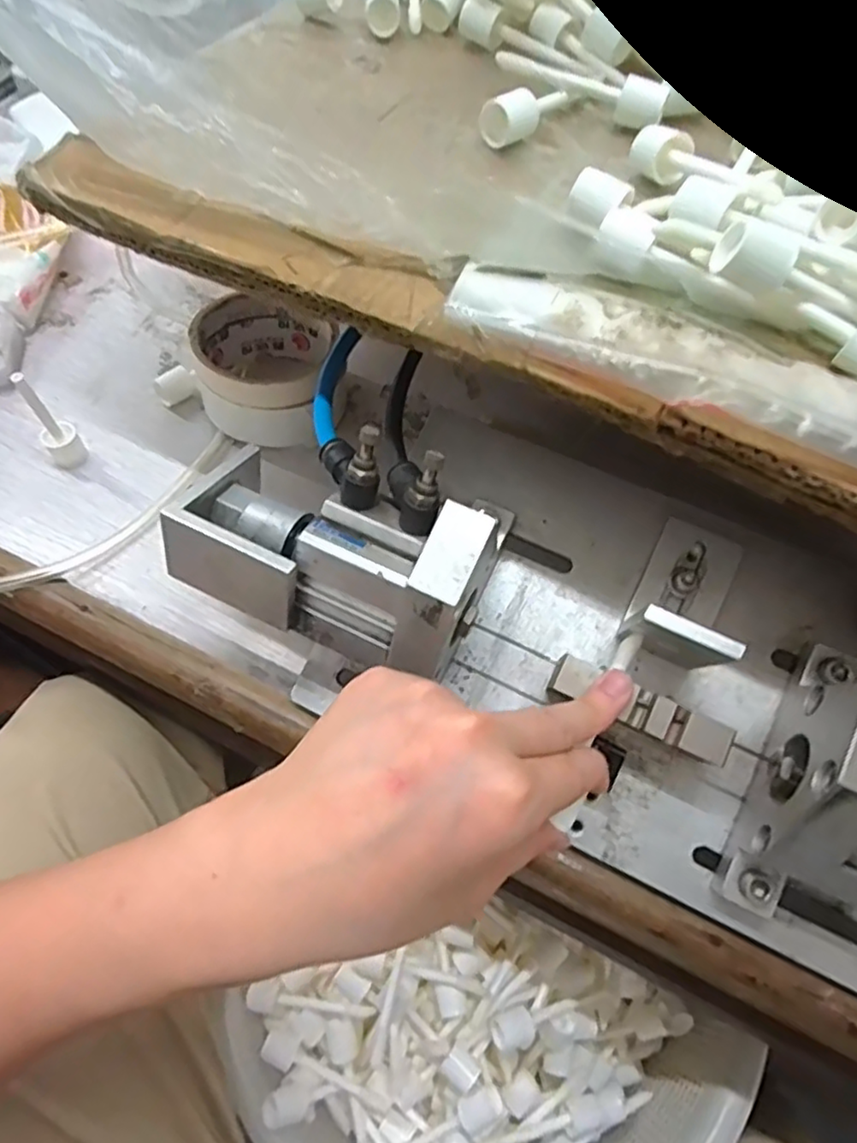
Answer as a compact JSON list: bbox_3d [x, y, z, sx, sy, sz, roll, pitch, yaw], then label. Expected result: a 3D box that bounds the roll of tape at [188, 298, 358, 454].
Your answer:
[{"bbox_3d":[-0.095,-0.123,0.386,0.082,0.051,0.076,1,62,-1],"label":"roll of tape"}]

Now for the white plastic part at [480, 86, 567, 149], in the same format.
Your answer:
[{"bbox_3d":[0.047,-0.209,0.291,0.050,0.016,0.016,-32,67,-17],"label":"white plastic part"}]

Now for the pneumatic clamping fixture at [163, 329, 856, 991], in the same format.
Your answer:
[{"bbox_3d":[0.082,0.036,0.263,0.373,0.103,0.132,30,65,8],"label":"pneumatic clamping fixture"}]

